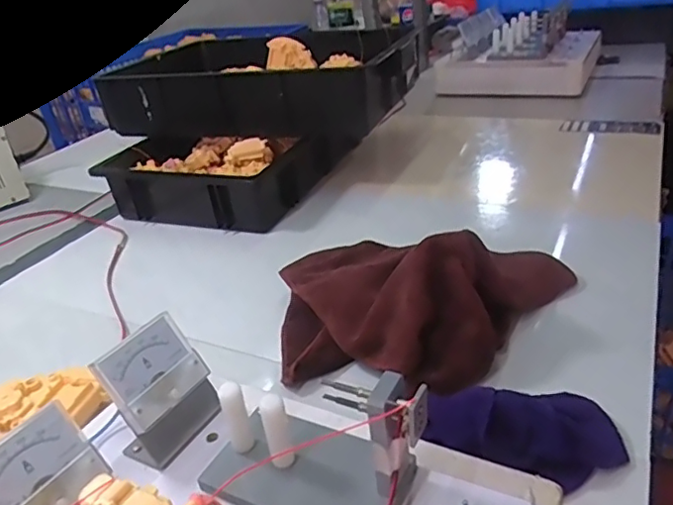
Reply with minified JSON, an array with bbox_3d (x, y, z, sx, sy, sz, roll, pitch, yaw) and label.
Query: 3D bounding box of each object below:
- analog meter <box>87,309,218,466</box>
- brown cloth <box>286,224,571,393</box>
[{"bbox_3d":[-0.119,0.092,0.387,0.042,0.072,0.065,13,35,32],"label":"analog meter"},{"bbox_3d":[0.086,0.027,0.563,0.302,0.116,0.221,0,30,12],"label":"brown cloth"}]

